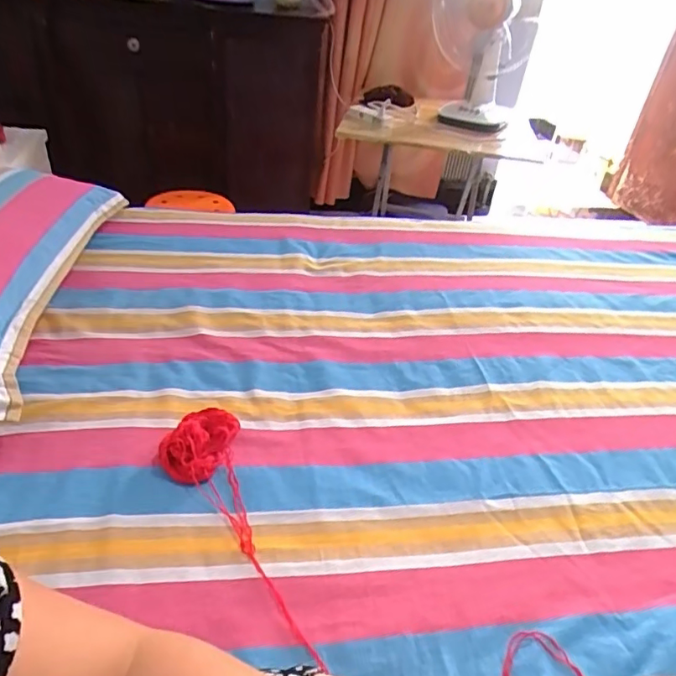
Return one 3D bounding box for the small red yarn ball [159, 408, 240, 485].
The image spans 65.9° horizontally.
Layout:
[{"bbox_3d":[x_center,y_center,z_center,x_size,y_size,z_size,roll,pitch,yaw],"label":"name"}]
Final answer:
[{"bbox_3d":[-0.167,0.122,0.631,0.077,0.041,0.111,17,38,14],"label":"small red yarn ball"}]

